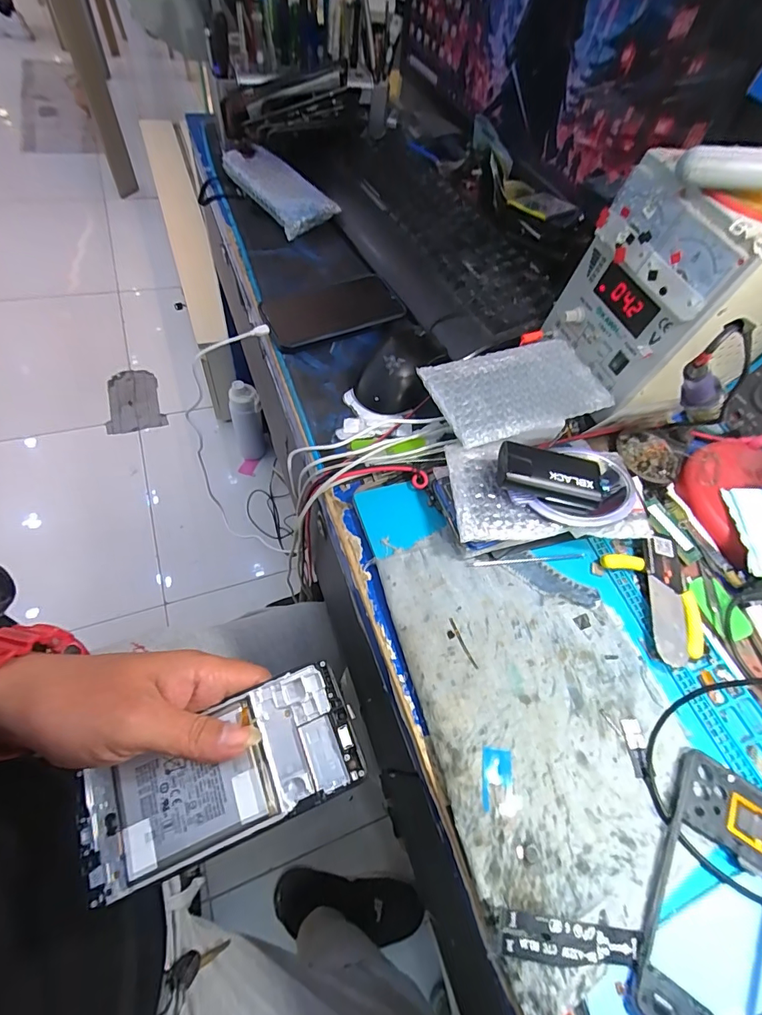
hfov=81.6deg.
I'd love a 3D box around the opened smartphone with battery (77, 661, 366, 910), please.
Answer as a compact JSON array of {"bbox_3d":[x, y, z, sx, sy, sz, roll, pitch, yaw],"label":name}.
[{"bbox_3d":[-0.089,0.150,0.245,0.152,0.008,0.067,-24,66,-9],"label":"opened smartphone with battery"}]

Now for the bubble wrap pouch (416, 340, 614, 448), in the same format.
[{"bbox_3d":[0.132,-0.115,0.425,0.170,0.008,0.093,-17,65,-18],"label":"bubble wrap pouch"}]

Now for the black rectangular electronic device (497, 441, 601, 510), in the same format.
[{"bbox_3d":[0.146,-0.030,0.379,0.086,0.022,0.049,10,63,3],"label":"black rectangular electronic device"}]

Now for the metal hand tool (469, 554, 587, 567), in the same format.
[{"bbox_3d":[0.132,0.046,0.387,0.107,0.004,0.006,-6,63,-5],"label":"metal hand tool"}]

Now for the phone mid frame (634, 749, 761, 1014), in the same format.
[{"bbox_3d":[0.212,0.247,0.278,0.077,0.014,0.155,31,59,15],"label":"phone mid frame"}]

